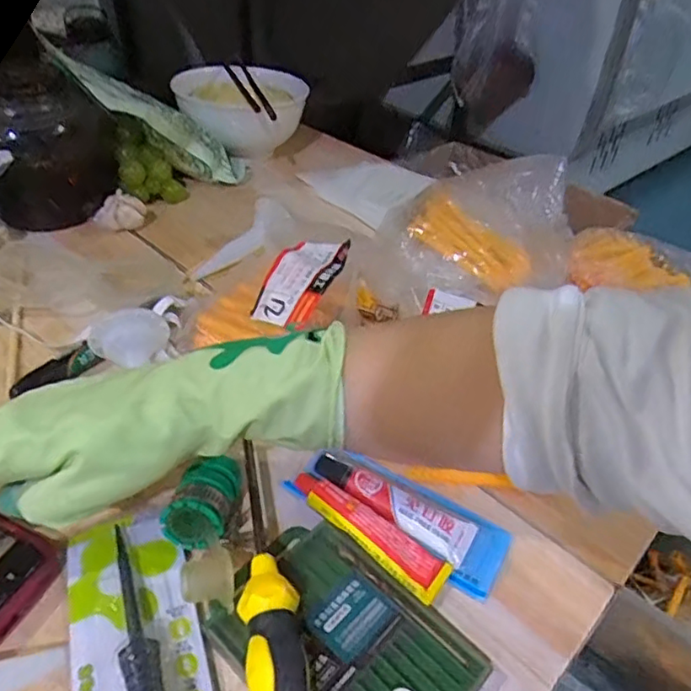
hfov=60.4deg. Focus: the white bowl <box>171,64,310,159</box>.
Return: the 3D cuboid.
[{"bbox_3d":[-0.129,-0.300,0.754,0.135,0.077,0.134,2,42,-2],"label":"white bowl"}]

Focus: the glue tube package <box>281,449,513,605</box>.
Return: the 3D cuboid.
[{"bbox_3d":[0.028,0.099,0.338,0.121,0.020,0.062,21,45,19],"label":"glue tube package"}]

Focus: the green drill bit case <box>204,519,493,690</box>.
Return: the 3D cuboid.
[{"bbox_3d":[-0.002,0.142,0.287,0.120,0.019,0.084,33,50,29],"label":"green drill bit case"}]

